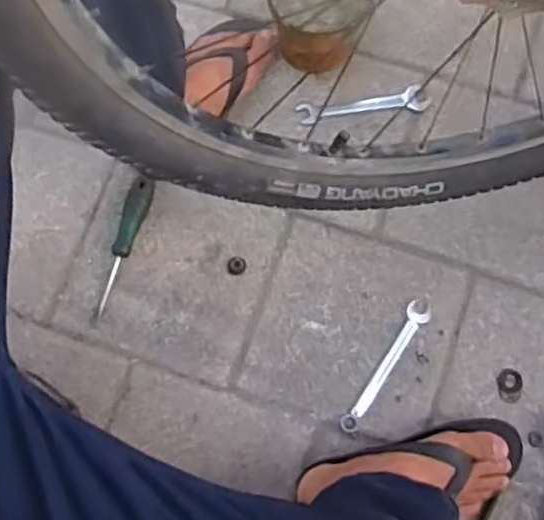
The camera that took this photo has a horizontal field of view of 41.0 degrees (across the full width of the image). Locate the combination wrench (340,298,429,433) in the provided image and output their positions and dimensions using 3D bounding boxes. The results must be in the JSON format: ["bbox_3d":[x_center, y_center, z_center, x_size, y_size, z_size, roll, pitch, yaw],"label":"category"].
[{"bbox_3d":[0.132,0.125,0.859,0.028,0.010,0.173,35,79,8],"label":"combination wrench"}]

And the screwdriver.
[{"bbox_3d":[-0.185,-0.015,0.887,0.034,0.031,0.176,16,77,4],"label":"screwdriver"}]

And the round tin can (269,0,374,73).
[{"bbox_3d":[0.055,-0.303,0.906,0.119,0.120,0.120,0,77,0],"label":"round tin can"}]

